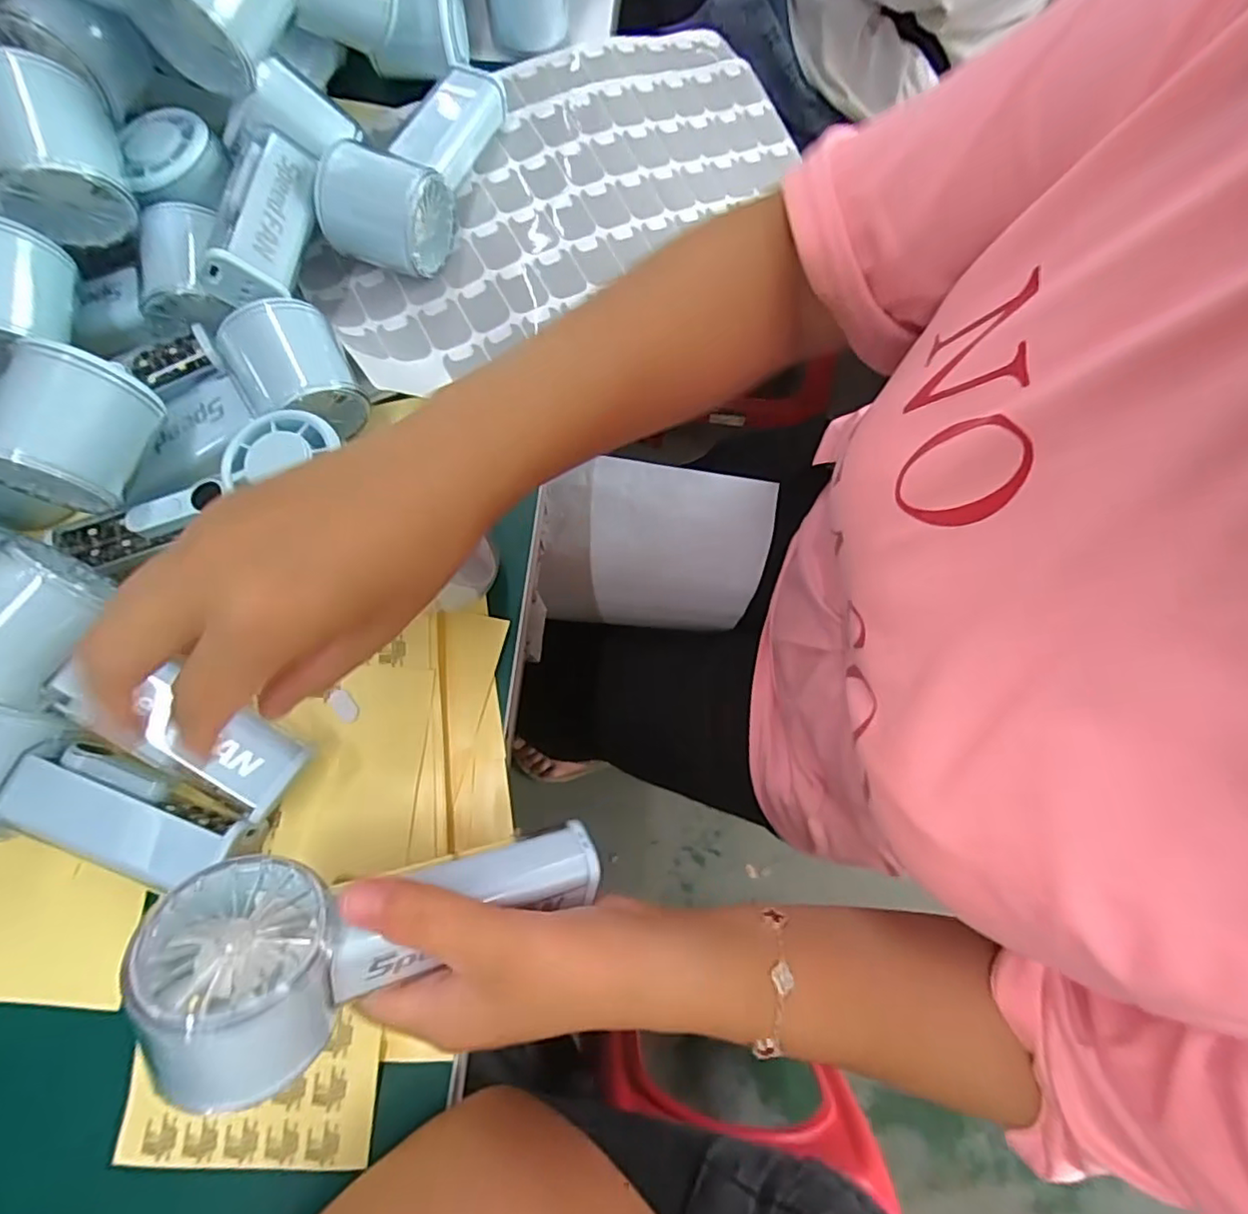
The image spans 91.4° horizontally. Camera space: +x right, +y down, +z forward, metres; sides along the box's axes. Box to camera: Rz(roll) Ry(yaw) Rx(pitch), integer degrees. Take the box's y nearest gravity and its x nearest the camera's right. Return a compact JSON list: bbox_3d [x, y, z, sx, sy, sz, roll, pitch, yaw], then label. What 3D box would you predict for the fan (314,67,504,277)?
[{"bbox_3d":[-0.125,-0.275,0.370,0.062,0.053,0.146,17,75,3],"label":"fan"}]

